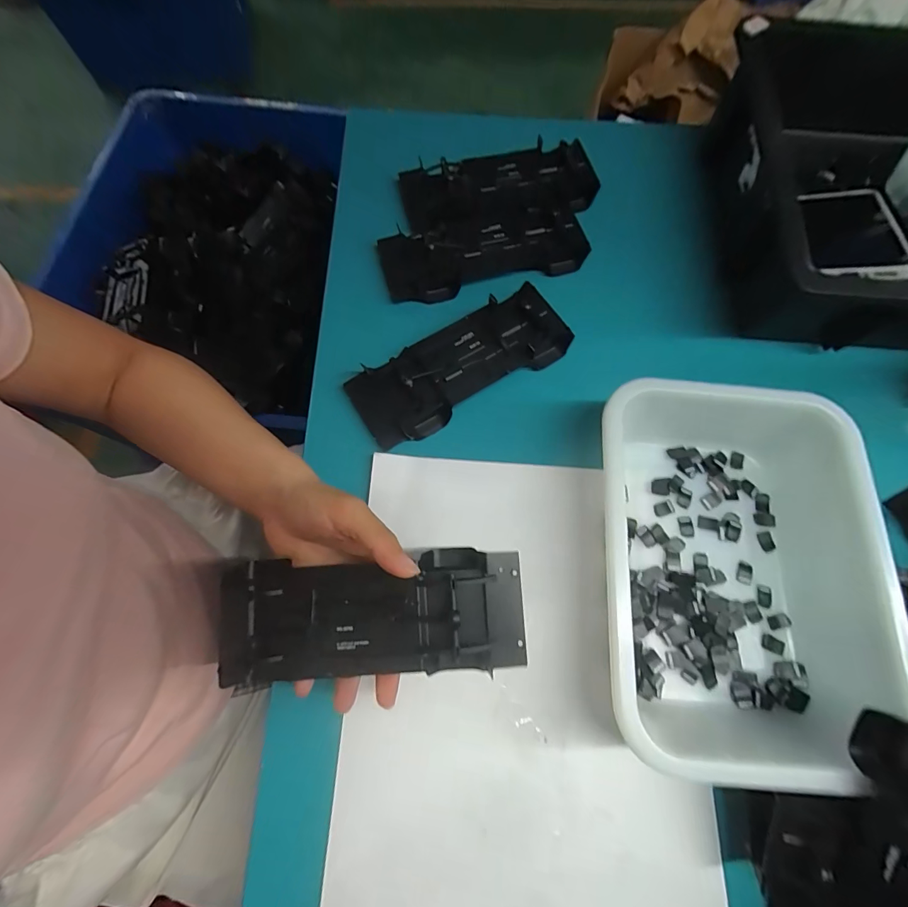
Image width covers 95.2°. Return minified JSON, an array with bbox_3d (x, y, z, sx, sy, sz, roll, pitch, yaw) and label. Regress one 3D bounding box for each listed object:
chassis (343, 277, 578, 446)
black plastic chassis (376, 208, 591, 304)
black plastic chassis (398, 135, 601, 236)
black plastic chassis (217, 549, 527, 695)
[{"bbox_3d":[0.007,-0.078,0.359,0.190,0.024,0.073,-29,76,-11],"label":"chassis"},{"bbox_3d":[0.029,-0.196,0.400,0.192,0.024,0.075,-10,73,-6],"label":"black plastic chassis"},{"bbox_3d":[0.048,-0.268,0.421,0.195,0.029,0.084,-10,73,-6],"label":"black plastic chassis"},{"bbox_3d":[-0.054,0.104,0.266,0.194,0.031,0.074,-3,72,0],"label":"black plastic chassis"}]

